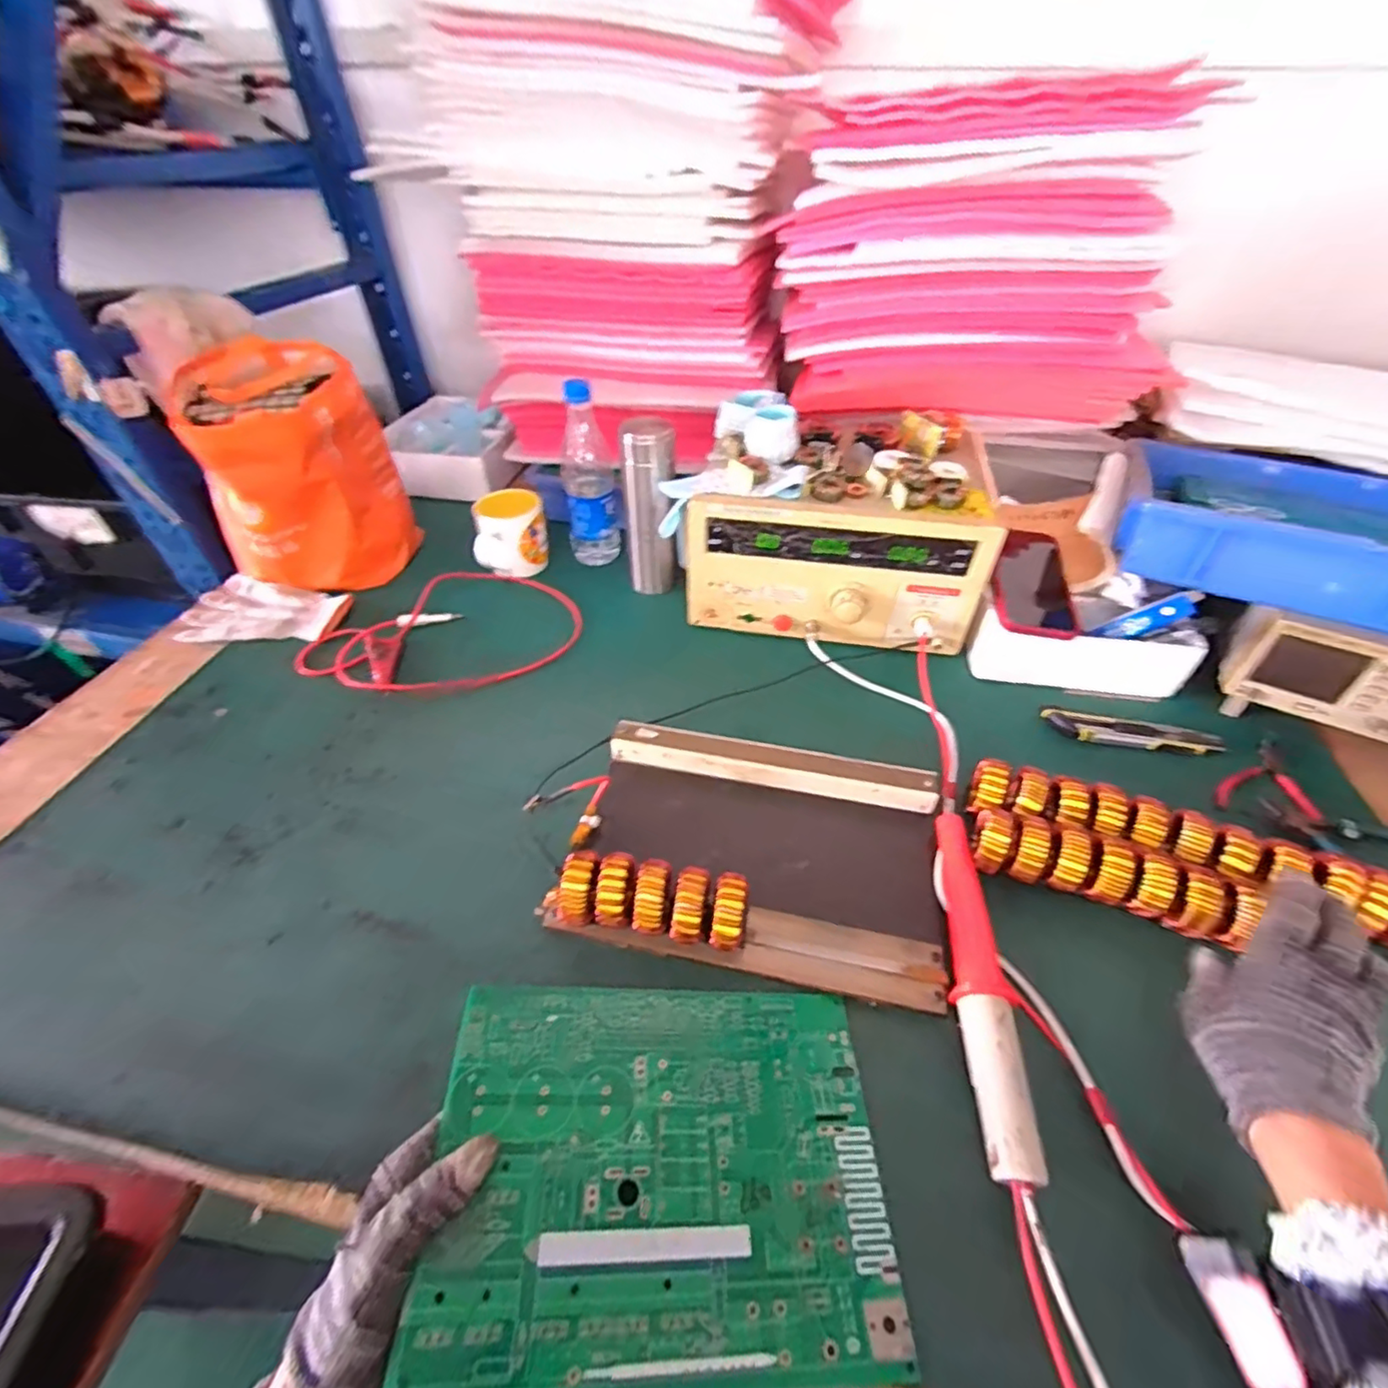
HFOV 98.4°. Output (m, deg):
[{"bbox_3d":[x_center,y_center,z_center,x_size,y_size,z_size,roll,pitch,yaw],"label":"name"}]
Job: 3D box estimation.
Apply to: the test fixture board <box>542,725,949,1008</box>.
[{"bbox_3d":[0.054,0.127,0.496,0.291,0.036,0.192,8,45,9],"label":"test fixture board"}]

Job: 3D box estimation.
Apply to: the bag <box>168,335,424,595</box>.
[{"bbox_3d":[-0.503,-0.285,0.764,0.218,0.221,0.221,-23,48,-22],"label":"bag"}]

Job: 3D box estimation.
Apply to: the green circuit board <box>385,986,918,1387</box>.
[{"bbox_3d":[-0.014,0.265,0.343,0.248,0.005,0.179,7,43,-11],"label":"green circuit board"}]

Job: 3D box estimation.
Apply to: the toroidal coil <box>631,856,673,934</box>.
[{"bbox_3d":[-0.029,0.152,0.446,0.025,0.055,0.050,3,44,3],"label":"toroidal coil"}]

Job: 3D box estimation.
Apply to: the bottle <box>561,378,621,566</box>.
[{"bbox_3d":[-0.136,-0.271,0.781,0.065,0.245,0.055,-12,45,-12],"label":"bottle"}]

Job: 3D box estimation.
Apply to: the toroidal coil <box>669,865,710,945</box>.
[{"bbox_3d":[-0.002,0.156,0.442,0.022,0.054,0.052,7,45,7],"label":"toroidal coil"}]

